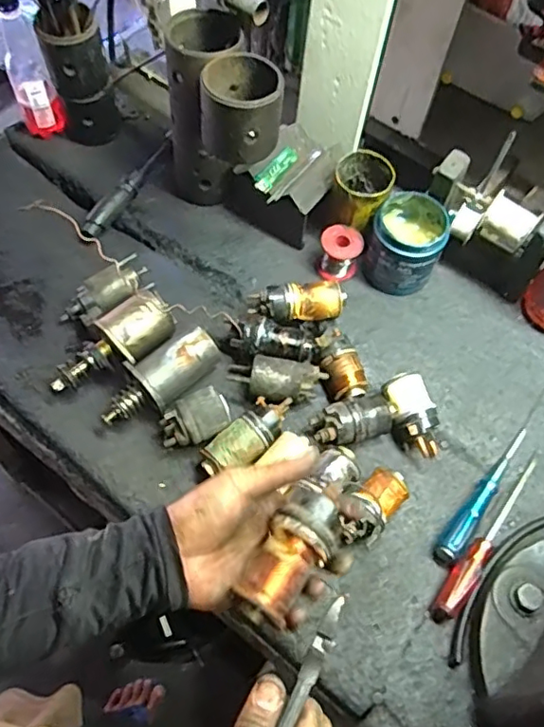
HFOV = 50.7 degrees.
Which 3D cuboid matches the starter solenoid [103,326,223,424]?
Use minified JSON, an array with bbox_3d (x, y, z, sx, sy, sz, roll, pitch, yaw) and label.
[{"bbox_3d":[-0.129,0.021,0.661,0.152,0.049,0.059,-37,69,-8],"label":"starter solenoid"}]

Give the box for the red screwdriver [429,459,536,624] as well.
[{"bbox_3d":[0.231,0.177,0.609,0.025,0.028,0.216,35,65,15],"label":"red screwdriver"}]

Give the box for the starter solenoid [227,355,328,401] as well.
[{"bbox_3d":[0.003,0.020,0.667,0.110,0.043,0.050,9,61,1],"label":"starter solenoid"}]

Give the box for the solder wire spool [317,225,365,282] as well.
[{"bbox_3d":[0.089,-0.145,0.757,0.051,0.057,0.046,22,62,8],"label":"solder wire spool"}]

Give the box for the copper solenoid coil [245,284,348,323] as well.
[{"bbox_3d":[0.033,-0.069,0.717,0.121,0.047,0.049,-4,61,-6],"label":"copper solenoid coil"}]

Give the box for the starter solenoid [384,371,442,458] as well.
[{"bbox_3d":[0.160,0.060,0.656,0.052,0.053,0.090,-7,62,-8],"label":"starter solenoid"}]

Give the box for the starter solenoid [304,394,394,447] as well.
[{"bbox_3d":[0.090,0.069,0.651,0.100,0.044,0.053,-23,65,-16],"label":"starter solenoid"}]

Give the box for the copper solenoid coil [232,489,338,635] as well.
[{"bbox_3d":[0.014,0.145,0.426,0.048,0.047,0.095,35,65,15],"label":"copper solenoid coil"}]

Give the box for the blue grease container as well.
[{"bbox_3d":[0.168,-0.155,0.741,0.093,0.099,0.100,2,61,-3],"label":"blue grease container"}]

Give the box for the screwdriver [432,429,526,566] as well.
[{"bbox_3d":[0.234,0.138,0.632,0.020,0.028,0.193,36,65,15],"label":"screwdriver"}]

